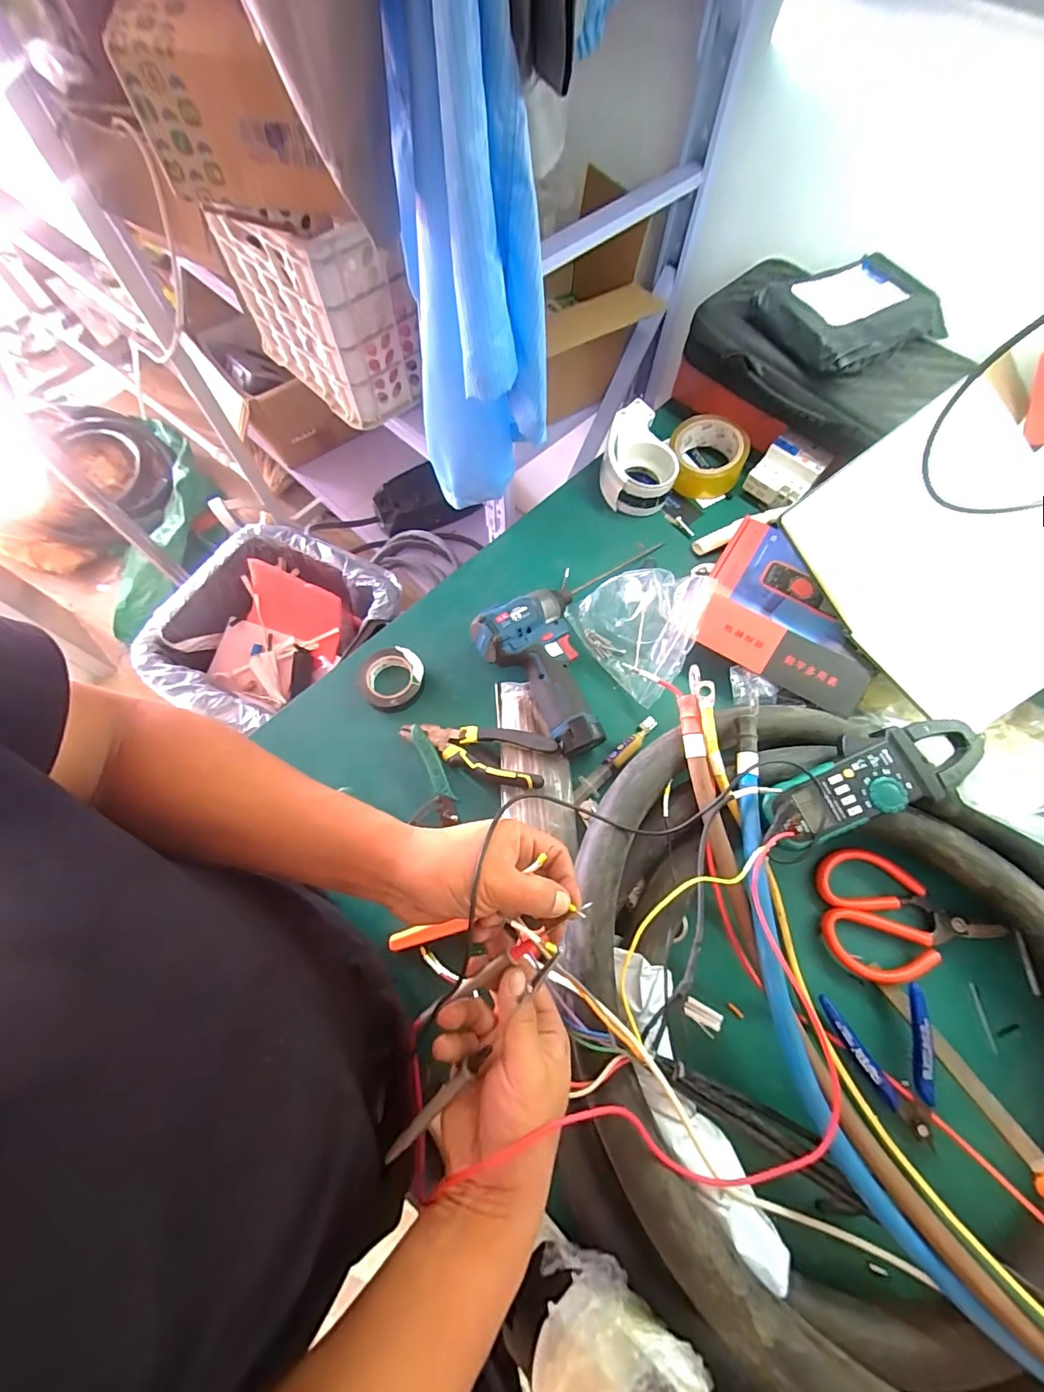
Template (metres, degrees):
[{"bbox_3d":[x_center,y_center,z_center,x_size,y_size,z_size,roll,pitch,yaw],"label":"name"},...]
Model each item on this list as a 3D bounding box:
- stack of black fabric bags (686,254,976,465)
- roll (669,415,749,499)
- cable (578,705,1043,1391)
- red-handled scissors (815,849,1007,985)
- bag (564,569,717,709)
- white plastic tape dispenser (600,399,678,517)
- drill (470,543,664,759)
[{"bbox_3d":[0.378,-0.446,0.615,0.224,0.107,0.282,-40,73,-16],"label":"stack of black fabric bags"},{"bbox_3d":[0.251,-0.327,0.666,0.098,0.055,0.099,0,67,-1],"label":"roll"},{"bbox_3d":[0.290,0.247,0.393,0.501,0.106,0.486,0,67,-1],"label":"cable"},{"bbox_3d":[0.364,0.208,0.467,0.155,0.017,0.113,1,67,-1],"label":"red-handled scissors"},{"bbox_3d":[0.141,-0.083,0.549,0.116,0.084,0.144,-31,71,-13],"label":"bag"},{"bbox_3d":[0.156,-0.321,0.663,0.093,0.057,0.144,6,67,1],"label":"white plastic tape dispenser"},{"bbox_3d":[0.058,-0.045,0.540,0.165,0.059,0.184,-33,71,-14],"label":"drill"}]

